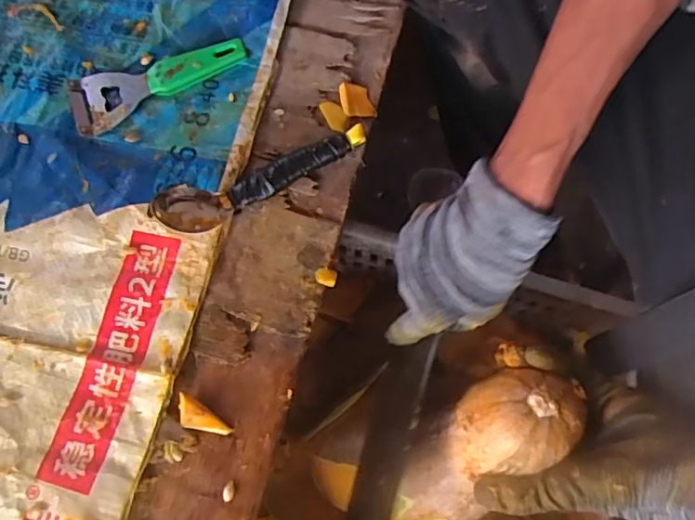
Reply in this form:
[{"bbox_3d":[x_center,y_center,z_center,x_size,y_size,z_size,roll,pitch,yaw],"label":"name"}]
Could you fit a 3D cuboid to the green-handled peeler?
[{"bbox_3d":[-0.159,-0.153,0.466,0.148,0.012,0.054,-21,73,-5],"label":"green-handled peeler"}]

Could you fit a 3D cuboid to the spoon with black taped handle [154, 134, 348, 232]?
[{"bbox_3d":[-0.069,-0.063,0.420,0.156,0.035,0.043,-27,73,-7],"label":"spoon with black taped handle"}]

